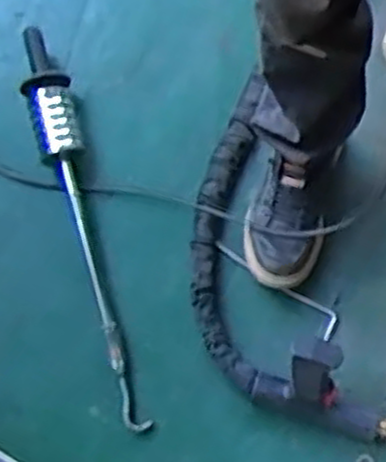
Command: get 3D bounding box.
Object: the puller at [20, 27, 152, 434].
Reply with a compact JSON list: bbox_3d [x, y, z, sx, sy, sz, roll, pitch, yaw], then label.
[{"bbox_3d":[-0.161,-0.028,1.136,0.066,0.082,0.625,-17,72,0],"label":"puller"}]

